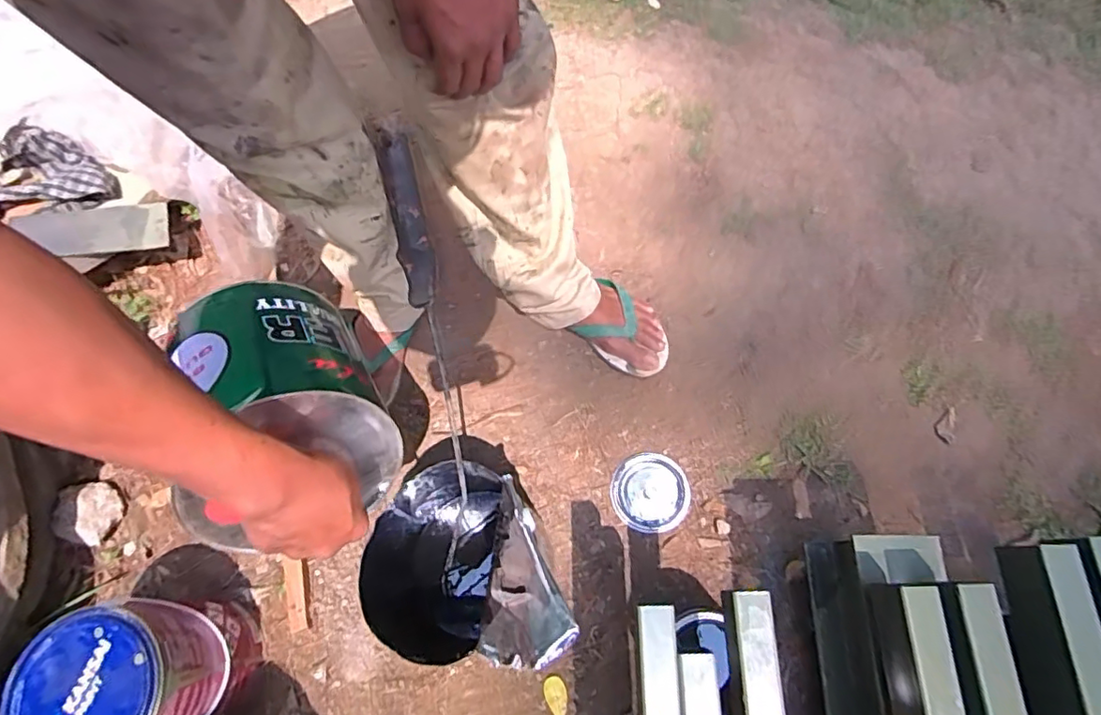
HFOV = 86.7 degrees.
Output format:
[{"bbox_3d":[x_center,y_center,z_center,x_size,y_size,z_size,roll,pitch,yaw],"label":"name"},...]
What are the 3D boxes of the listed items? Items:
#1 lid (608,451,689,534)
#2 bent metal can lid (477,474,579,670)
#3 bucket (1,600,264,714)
[{"bbox_3d":[0.136,0.184,0.798,0.102,0.011,0.102,-1,71,2],"label":"lid"},{"bbox_3d":[-0.015,0.207,0.558,0.101,0.025,0.160,-5,67,34],"label":"bent metal can lid"},{"bbox_3d":[-0.461,0.370,0.672,0.161,0.194,0.153,-2,69,5],"label":"bucket"}]

